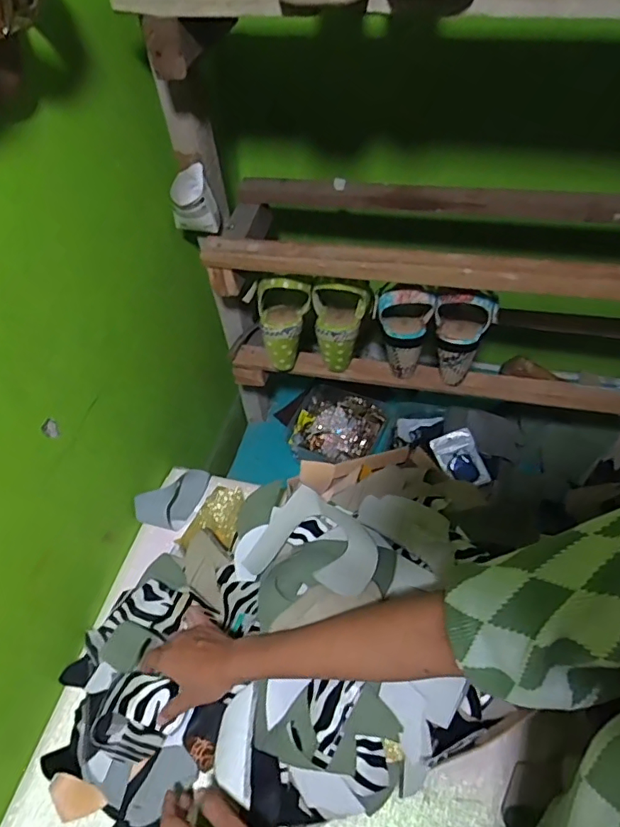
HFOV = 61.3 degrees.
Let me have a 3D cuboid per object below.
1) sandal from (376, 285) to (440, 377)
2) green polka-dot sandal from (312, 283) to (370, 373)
[{"bbox_3d":[0.133,-0.123,0.742,0.079,0.128,0.084,5,50,8],"label":"sandal"},{"bbox_3d":[0.046,-0.134,0.759,0.079,0.128,0.087,-4,50,1],"label":"green polka-dot sandal"}]

